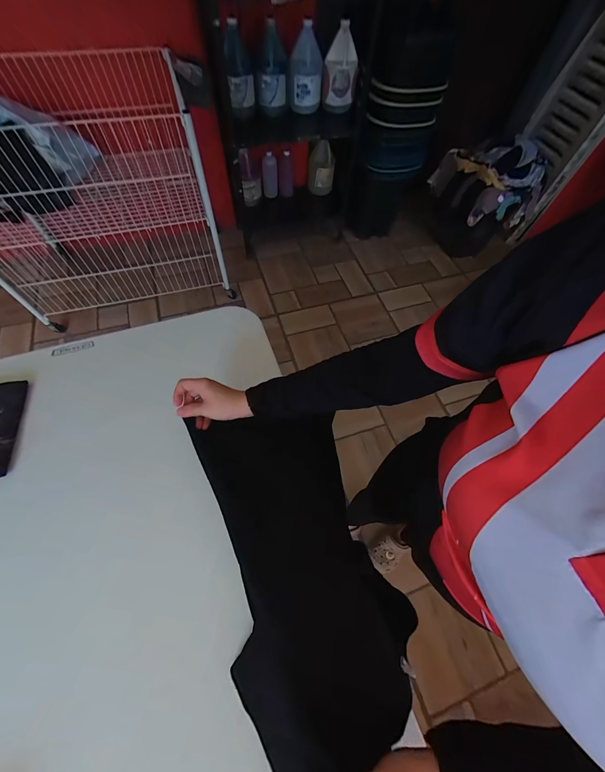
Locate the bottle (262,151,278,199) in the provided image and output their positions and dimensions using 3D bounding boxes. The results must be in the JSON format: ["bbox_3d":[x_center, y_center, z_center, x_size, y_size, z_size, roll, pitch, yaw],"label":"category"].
[{"bbox_3d":[-0.175,-1.134,1.567,0.077,0.236,0.056,1,63,-3],"label":"bottle"}]

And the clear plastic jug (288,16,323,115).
[{"bbox_3d":[0.015,-1.339,1.218,0.148,0.262,0.152,1,63,-3],"label":"clear plastic jug"}]

